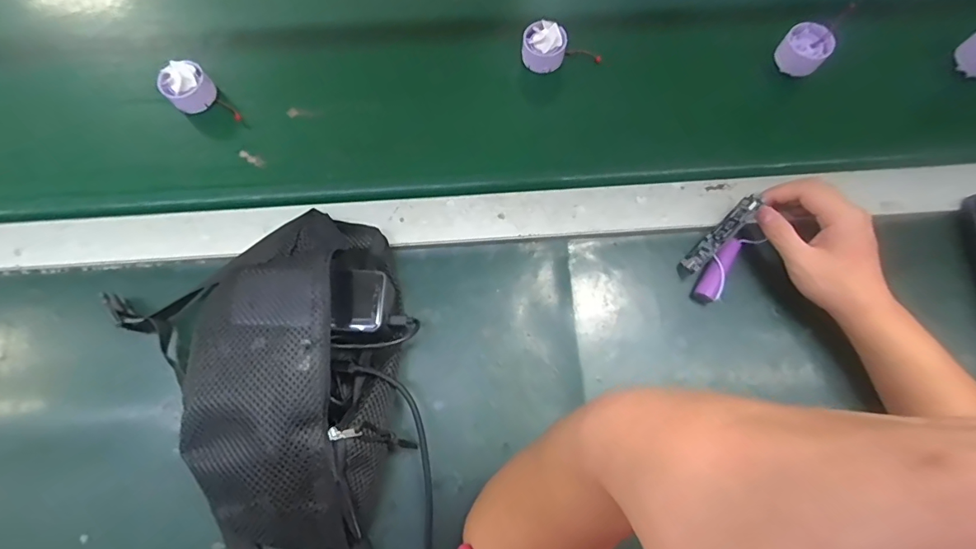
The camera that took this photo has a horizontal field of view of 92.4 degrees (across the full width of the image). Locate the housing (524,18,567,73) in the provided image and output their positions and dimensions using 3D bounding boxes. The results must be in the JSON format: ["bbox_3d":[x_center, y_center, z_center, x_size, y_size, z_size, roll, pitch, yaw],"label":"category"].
[{"bbox_3d":[0.062,-0.251,0.516,0.047,0.036,0.039,17,75,5],"label":"housing"}]

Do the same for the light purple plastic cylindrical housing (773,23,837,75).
[{"bbox_3d":[0.342,-0.244,0.508,0.043,0.035,0.048,-44,79,-11],"label":"light purple plastic cylindrical housing"}]

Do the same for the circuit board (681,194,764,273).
[{"bbox_3d":[0.217,-0.038,0.437,0.088,0.024,0.007,-47,120,4],"label":"circuit board"}]

